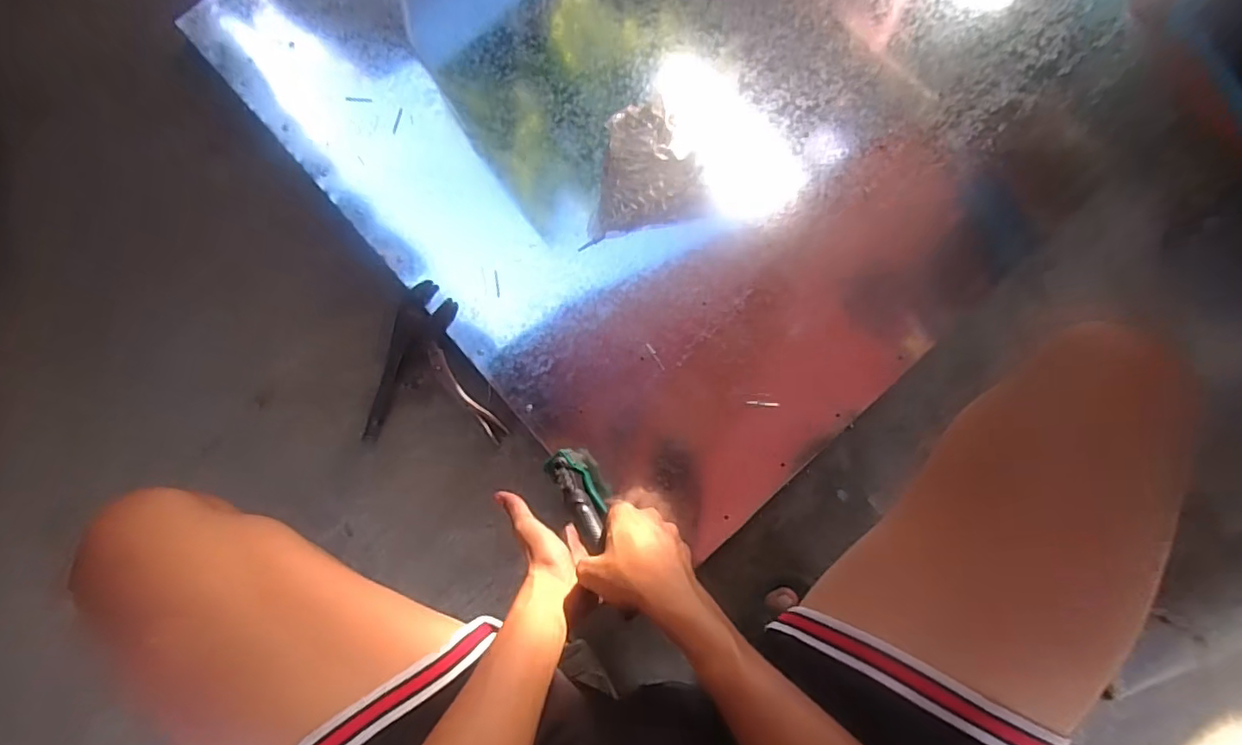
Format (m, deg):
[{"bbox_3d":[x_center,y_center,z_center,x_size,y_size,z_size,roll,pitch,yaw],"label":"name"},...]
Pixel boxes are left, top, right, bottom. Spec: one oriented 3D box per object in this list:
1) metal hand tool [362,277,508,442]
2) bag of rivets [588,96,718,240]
[{"bbox_3d":[-0.237,-0.013,0.709,0.168,0.028,0.193,-1,81,2],"label":"metal hand tool"},{"bbox_3d":[0.028,-0.261,0.689,0.159,0.054,0.152,-11,80,1],"label":"bag of rivets"}]

